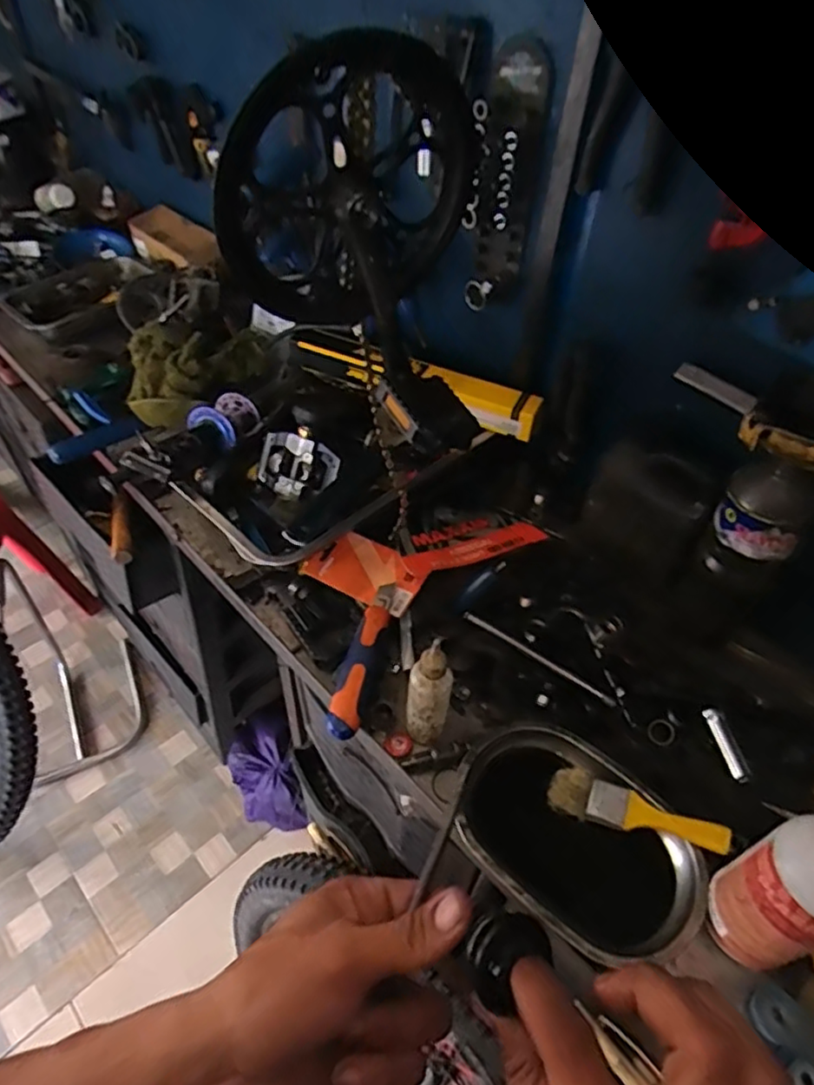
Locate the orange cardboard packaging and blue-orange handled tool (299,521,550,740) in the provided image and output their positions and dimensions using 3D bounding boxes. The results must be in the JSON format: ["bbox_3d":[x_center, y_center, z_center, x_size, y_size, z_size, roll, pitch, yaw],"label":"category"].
[{"bbox_3d":[-0.009,0.036,0.734,0.173,0.044,0.359,32,54,24],"label":"orange cardboard packaging and blue-orange handled tool"}]

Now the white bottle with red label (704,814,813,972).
[{"bbox_3d":[0.279,0.254,0.470,0.060,0.169,0.073,-13,50,-14],"label":"white bottle with red label"}]

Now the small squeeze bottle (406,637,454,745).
[{"bbox_3d":[0.021,0.142,0.605,0.038,0.127,0.036,1,48,-2],"label":"small squeeze bottle"}]

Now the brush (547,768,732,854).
[{"bbox_3d":[0.205,0.239,0.579,0.150,0.009,0.041,10,60,19],"label":"brush"}]

